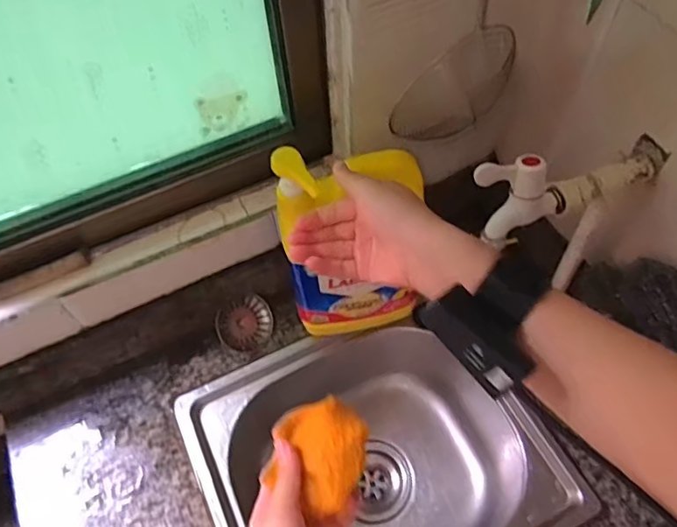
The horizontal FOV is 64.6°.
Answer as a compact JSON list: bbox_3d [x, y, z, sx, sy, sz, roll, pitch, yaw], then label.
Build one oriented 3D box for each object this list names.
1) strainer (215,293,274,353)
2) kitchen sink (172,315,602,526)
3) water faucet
[{"bbox_3d":[-0.121,0.078,0.697,0.072,0.026,0.071,1,86,-16],"label":"strainer"},{"bbox_3d":[0.035,0.277,0.702,0.354,0.207,0.337,-24,58,-13],"label":"kitchen sink"},{"bbox_3d":[0.212,-0.076,0.481,0.188,0.073,0.038,-19,57,-9],"label":"water faucet"}]

